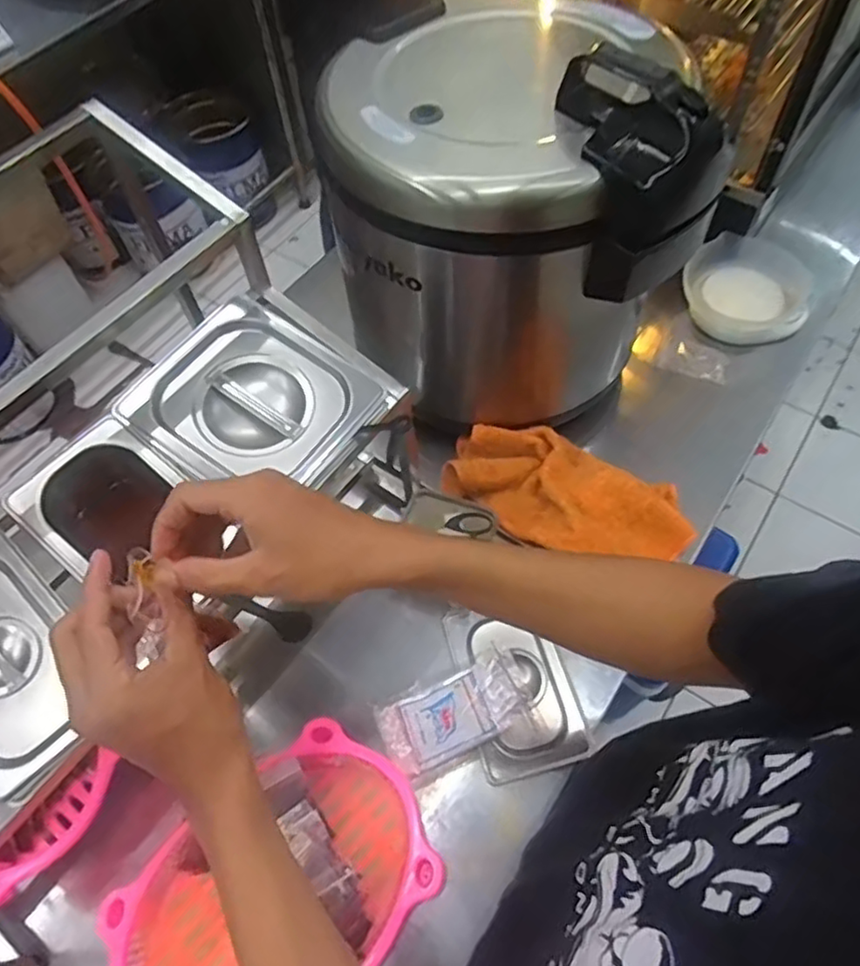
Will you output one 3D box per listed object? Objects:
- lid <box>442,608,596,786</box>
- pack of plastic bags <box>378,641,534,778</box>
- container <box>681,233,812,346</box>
[{"bbox_3d":[0.089,0.208,0.686,0.107,0.027,0.171,-14,62,-7],"label":"lid"},{"bbox_3d":[0.025,0.232,0.672,0.150,0.025,0.077,-26,64,-13],"label":"pack of plastic bags"},{"bbox_3d":[0.445,-0.271,0.930,0.169,0.065,0.175,0,61,1],"label":"container"}]

